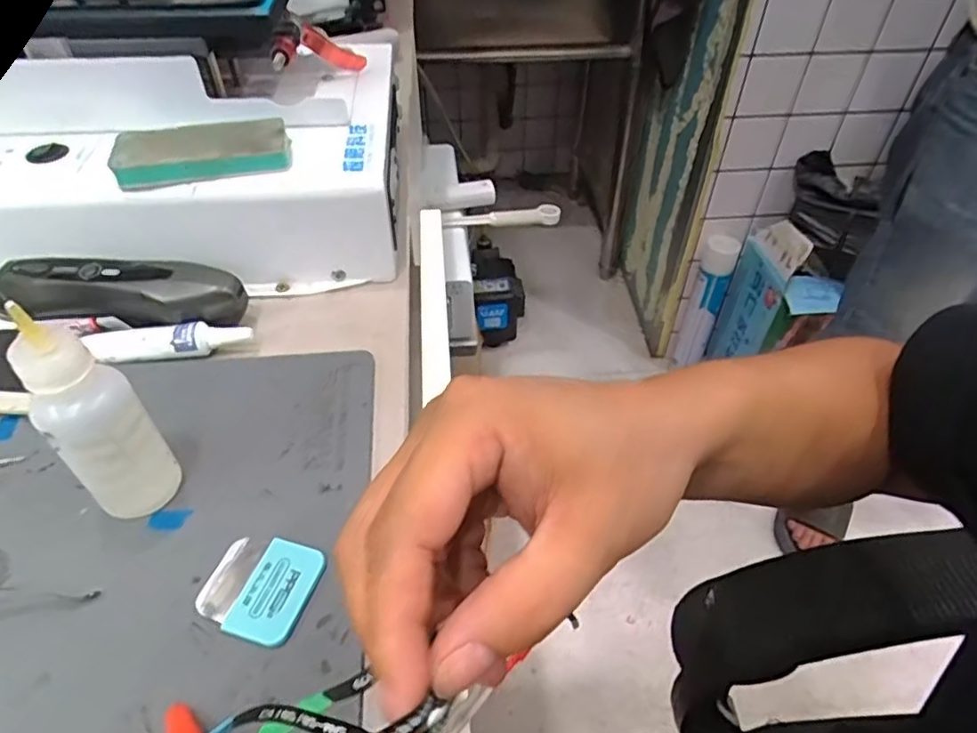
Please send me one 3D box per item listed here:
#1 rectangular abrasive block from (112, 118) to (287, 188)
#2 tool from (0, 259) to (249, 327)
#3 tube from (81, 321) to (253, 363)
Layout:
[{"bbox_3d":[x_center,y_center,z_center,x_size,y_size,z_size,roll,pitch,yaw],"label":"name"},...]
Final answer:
[{"bbox_3d":[-0.159,-0.121,0.346,0.090,0.021,0.033,-11,47,-11],"label":"rectangular abrasive block"},{"bbox_3d":[-0.209,-0.039,0.346,0.141,0.030,0.029,0,46,-1],"label":"tool"},{"bbox_3d":[-0.174,-0.012,0.336,0.085,0.014,0.019,-4,46,-4],"label":"tube"}]

